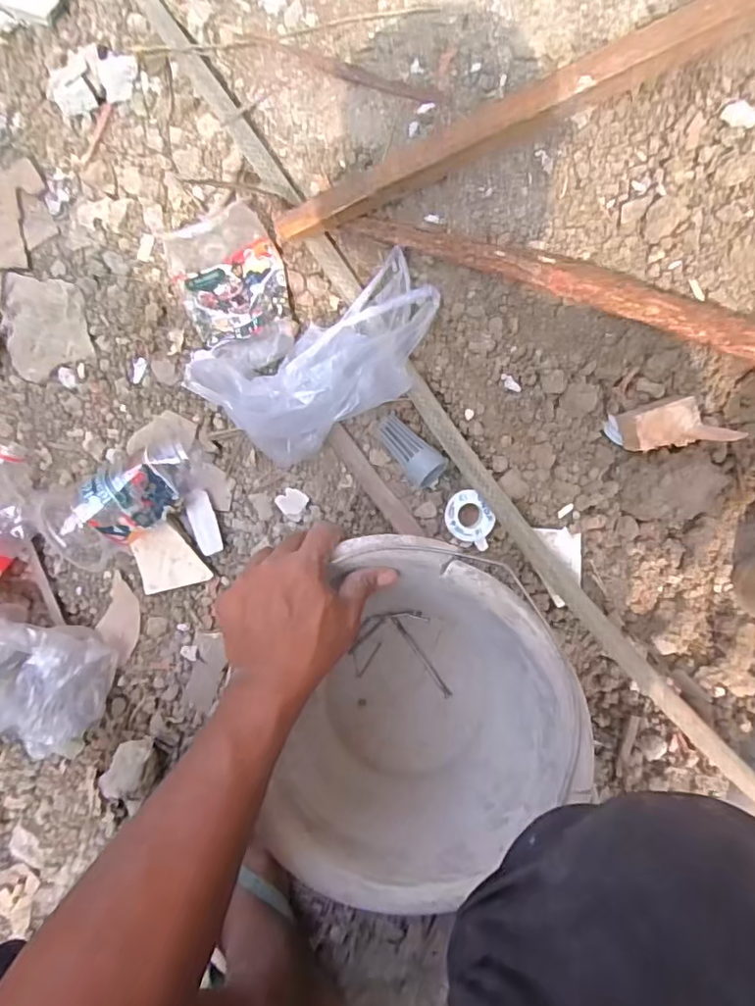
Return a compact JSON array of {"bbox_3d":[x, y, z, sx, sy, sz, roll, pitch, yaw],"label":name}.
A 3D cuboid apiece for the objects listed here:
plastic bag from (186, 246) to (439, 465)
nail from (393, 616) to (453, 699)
[{"bbox_3d":[-0.051,-0.137,0.518,0.217,0.112,0.134,-31,92,11],"label":"plastic bag"},{"bbox_3d":[0.044,0.157,0.574,0.008,0.005,0.095,-39,76,8],"label":"nail"}]

